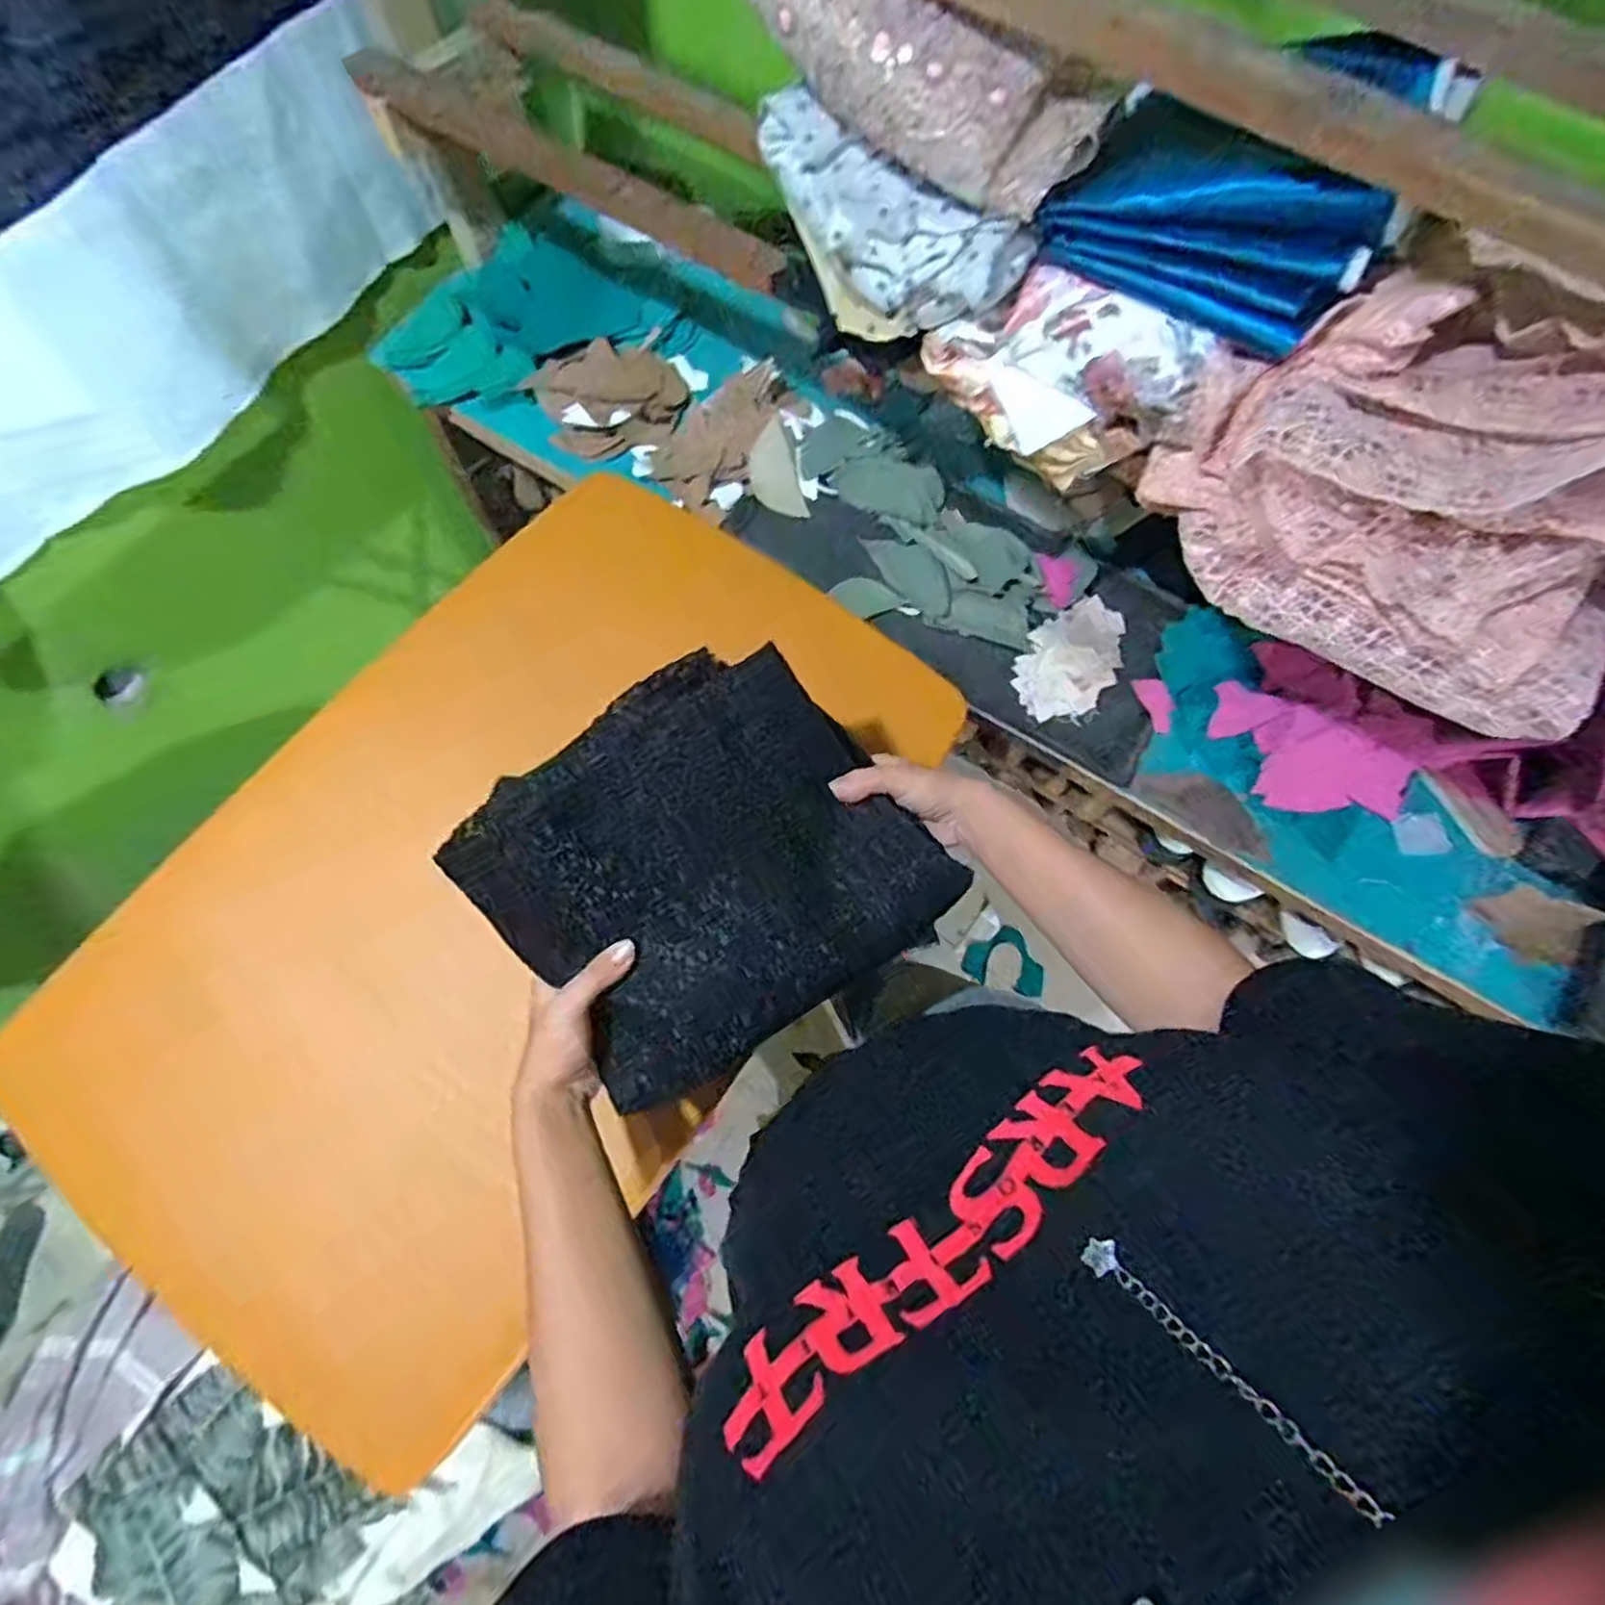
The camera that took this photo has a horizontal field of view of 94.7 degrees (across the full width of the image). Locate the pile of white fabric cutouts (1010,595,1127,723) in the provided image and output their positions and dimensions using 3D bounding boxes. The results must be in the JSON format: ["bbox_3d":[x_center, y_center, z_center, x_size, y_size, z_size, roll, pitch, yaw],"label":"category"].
[{"bbox_3d":[0.300,-0.157,0.817,0.161,0.010,0.099,-36,76,-14],"label":"pile of white fabric cutouts"}]

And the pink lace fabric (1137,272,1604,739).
[{"bbox_3d":[0.423,-0.206,0.479,0.322,0.207,0.153,43,74,11],"label":"pink lace fabric"}]

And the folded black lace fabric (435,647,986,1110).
[{"bbox_3d":[-0.060,0.038,0.471,0.251,0.019,0.224,-35,88,-10],"label":"folded black lace fabric"}]

